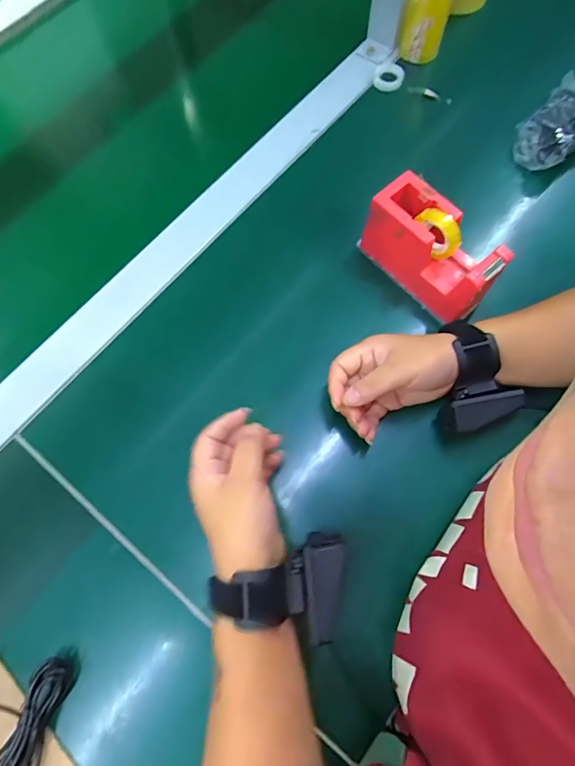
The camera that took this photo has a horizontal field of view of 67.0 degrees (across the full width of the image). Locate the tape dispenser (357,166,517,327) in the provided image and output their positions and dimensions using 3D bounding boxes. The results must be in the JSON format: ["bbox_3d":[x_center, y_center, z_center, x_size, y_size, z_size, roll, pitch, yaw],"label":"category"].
[{"bbox_3d":[0.134,-0.122,0.410,0.051,0.078,0.131,-41,74,-11],"label":"tape dispenser"}]

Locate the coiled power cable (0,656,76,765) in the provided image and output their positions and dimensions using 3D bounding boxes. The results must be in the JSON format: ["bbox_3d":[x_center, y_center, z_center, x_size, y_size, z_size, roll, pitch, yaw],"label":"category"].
[{"bbox_3d":[-0.195,0.277,0.312,0.038,0.026,0.138,20,73,9],"label":"coiled power cable"}]

